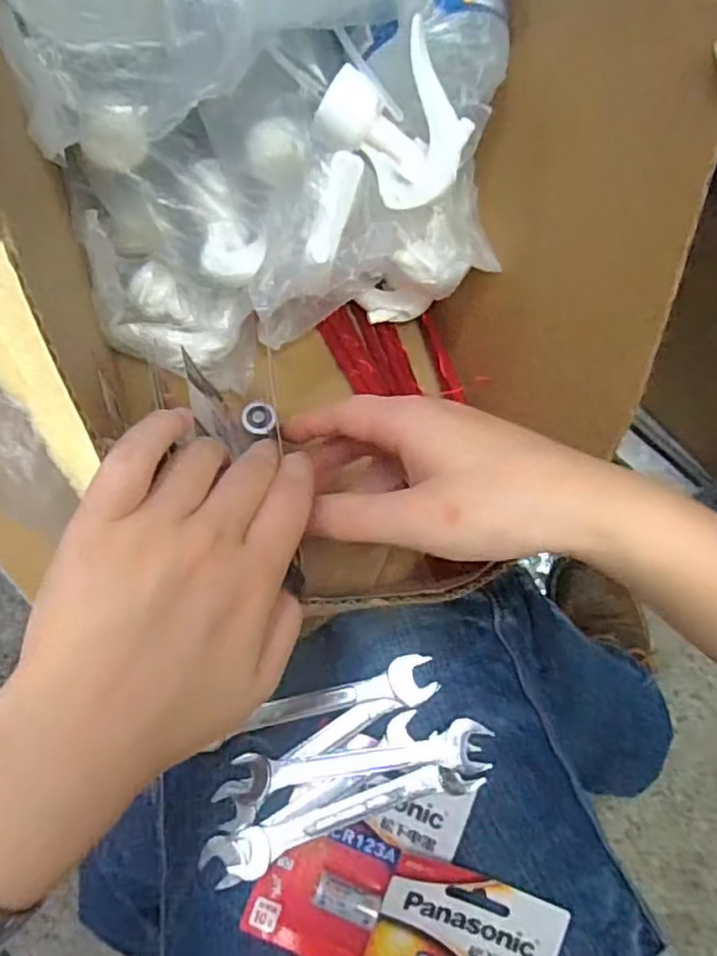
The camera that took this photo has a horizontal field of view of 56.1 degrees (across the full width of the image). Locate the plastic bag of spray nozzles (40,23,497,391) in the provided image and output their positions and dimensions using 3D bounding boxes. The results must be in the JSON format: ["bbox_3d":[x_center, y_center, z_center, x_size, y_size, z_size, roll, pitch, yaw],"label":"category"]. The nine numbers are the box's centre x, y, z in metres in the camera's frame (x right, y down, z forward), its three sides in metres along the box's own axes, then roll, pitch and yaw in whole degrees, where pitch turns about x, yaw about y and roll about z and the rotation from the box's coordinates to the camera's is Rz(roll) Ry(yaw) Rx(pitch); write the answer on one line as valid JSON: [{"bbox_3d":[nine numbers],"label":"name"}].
[{"bbox_3d":[-0.035,-0.132,0.344,0.208,0.137,0.106,-21,77,-3],"label":"plastic bag of spray nozzles"}]

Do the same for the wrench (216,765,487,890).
[{"bbox_3d":[-0.005,0.180,0.358,0.141,0.006,0.022,-20,77,-3],"label":"wrench"}]

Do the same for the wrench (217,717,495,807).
[{"bbox_3d":[-0.004,0.154,0.363,0.146,0.009,0.025,-8,77,0],"label":"wrench"}]

